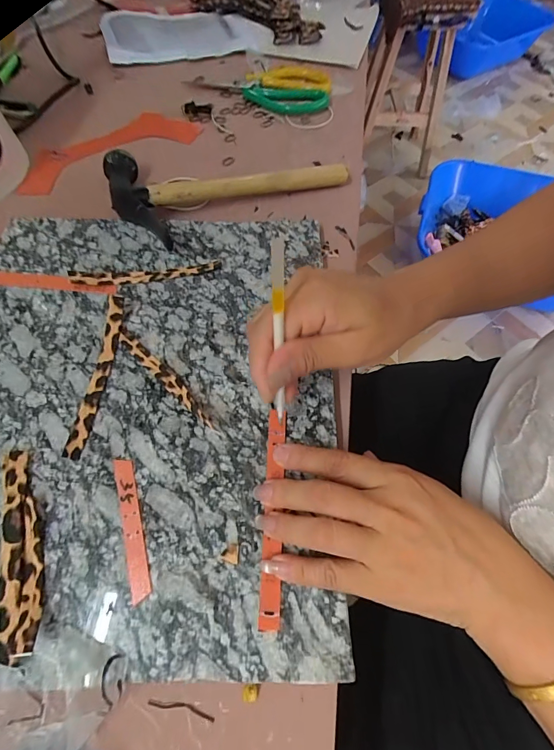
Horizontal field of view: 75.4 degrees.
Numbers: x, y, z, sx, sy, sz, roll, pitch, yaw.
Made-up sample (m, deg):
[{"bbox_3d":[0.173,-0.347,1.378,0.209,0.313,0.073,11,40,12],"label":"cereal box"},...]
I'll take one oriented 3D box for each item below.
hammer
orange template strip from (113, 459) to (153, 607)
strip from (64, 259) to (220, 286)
[{"bbox_3d":[-0.051,-0.208,0.366,0.229,0.022,0.132,-24,67,-12],"label":"hammer"},{"bbox_3d":[-0.092,0.094,0.226,0.012,0.004,0.085,-17,65,-9],"label":"orange template strip"},{"bbox_3d":[-0.112,-0.091,0.312,0.124,0.014,0.014,-9,65,-5],"label":"strip"}]

